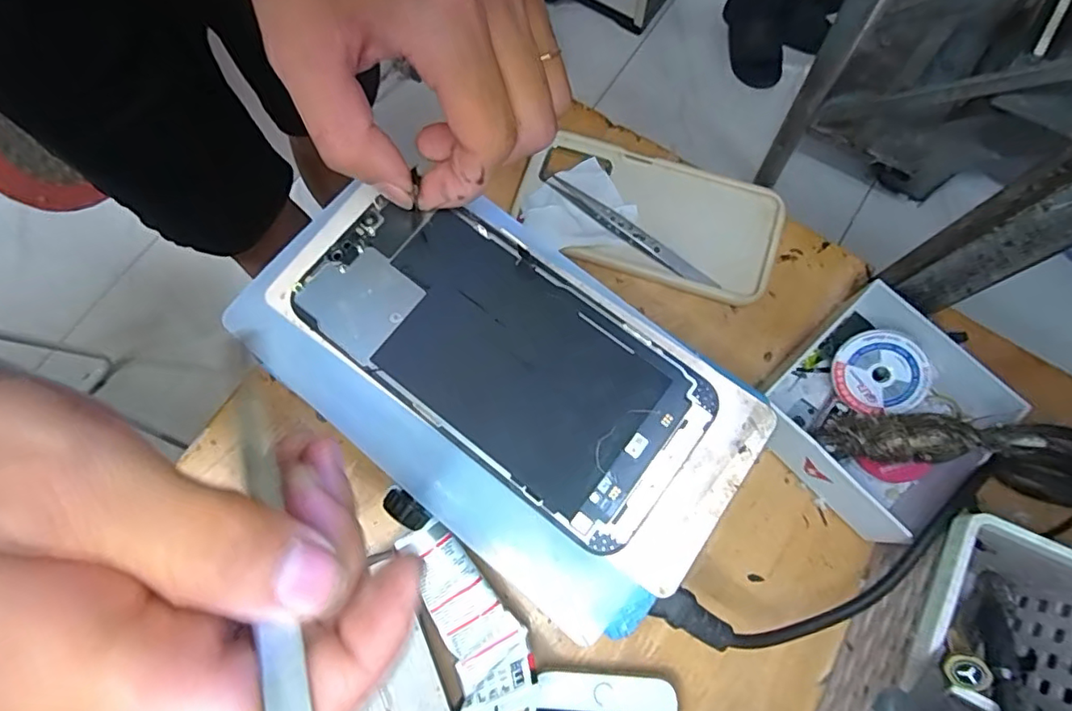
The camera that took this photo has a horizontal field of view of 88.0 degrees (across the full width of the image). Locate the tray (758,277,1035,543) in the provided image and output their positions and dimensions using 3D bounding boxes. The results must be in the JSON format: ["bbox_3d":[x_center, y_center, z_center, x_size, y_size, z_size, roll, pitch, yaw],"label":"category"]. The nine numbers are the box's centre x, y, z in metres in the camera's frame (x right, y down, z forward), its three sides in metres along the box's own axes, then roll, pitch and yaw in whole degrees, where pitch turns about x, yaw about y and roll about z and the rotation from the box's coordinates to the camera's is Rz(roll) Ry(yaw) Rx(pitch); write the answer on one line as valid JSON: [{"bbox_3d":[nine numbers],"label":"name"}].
[{"bbox_3d":[0.189,0.035,0.308,0.106,0.051,0.107,-40,76,-12],"label":"tray"}]

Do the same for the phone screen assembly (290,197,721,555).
[{"bbox_3d":[-0.014,-0.002,0.211,0.155,0.005,0.073,35,76,10],"label":"phone screen assembly"}]

